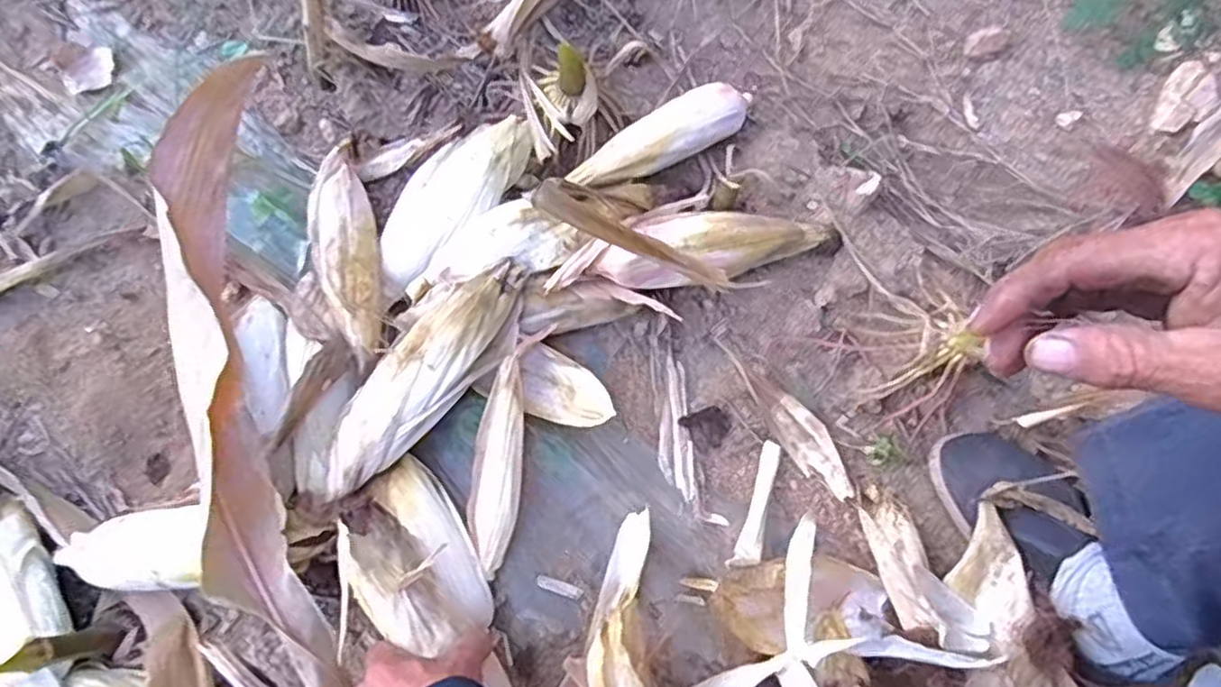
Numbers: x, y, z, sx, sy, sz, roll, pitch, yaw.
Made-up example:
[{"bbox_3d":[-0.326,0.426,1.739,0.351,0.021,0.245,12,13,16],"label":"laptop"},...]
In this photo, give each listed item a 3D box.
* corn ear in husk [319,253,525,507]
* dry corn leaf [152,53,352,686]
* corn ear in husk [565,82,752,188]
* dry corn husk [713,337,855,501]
[{"bbox_3d":[-0.167,0.028,0.651,0.068,0.046,0.251,39,79,8],"label":"corn ear in husk"},{"bbox_3d":[-0.316,0.026,0.647,0.103,0.088,0.613,-18,71,-5],"label":"dry corn leaf"},{"bbox_3d":[0.058,-0.205,0.738,0.215,0.056,0.060,-34,80,-9],"label":"corn ear in husk"},{"bbox_3d":[0.173,0.068,0.698,0.040,0.037,0.186,-36,80,-9],"label":"dry corn husk"}]

